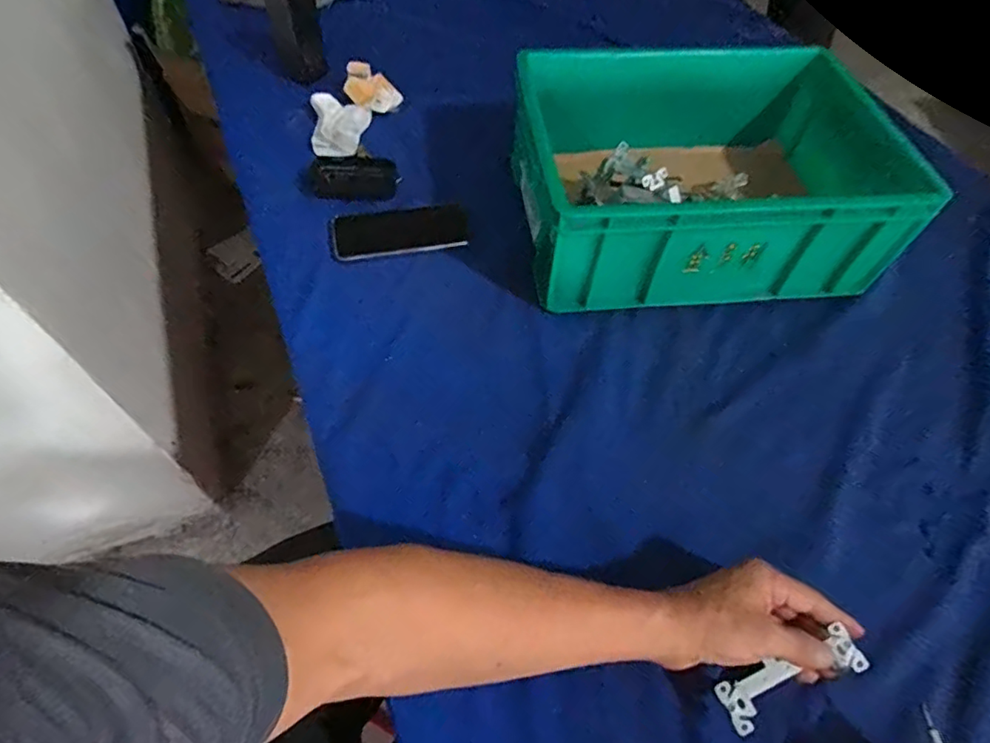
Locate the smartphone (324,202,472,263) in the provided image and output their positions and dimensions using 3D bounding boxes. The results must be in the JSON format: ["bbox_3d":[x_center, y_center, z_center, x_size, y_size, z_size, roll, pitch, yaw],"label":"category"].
[{"bbox_3d":[-0.117,-0.173,0.687,0.165,0.006,0.079,-9,57,-8],"label":"smartphone"}]

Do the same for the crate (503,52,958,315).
[{"bbox_3d":[0.236,-0.248,0.675,0.400,0.138,0.320,-4,57,-5],"label":"crate"}]

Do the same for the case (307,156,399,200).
[{"bbox_3d":[-0.183,-0.249,0.720,0.111,0.021,0.060,-3,57,-4],"label":"case"}]

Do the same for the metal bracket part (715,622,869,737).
[{"bbox_3d":[0.214,0.227,0.411,0.106,0.034,0.031,-23,60,-5],"label":"metal bracket part"}]

